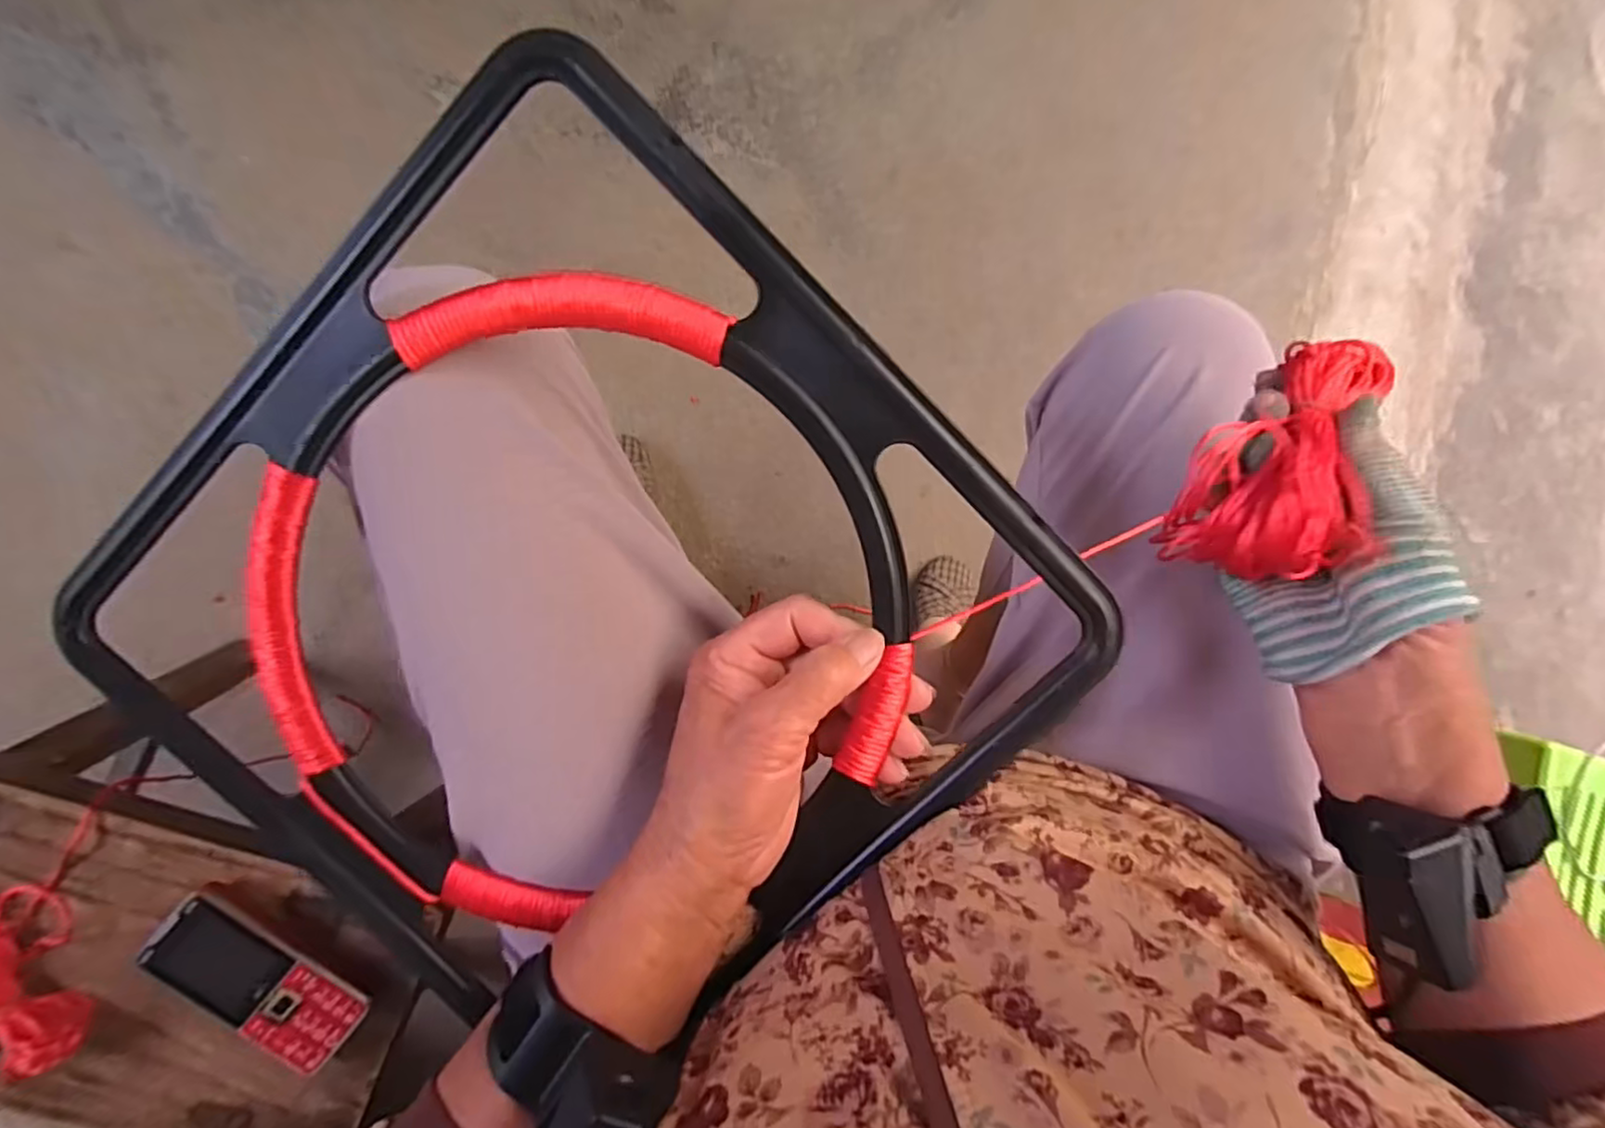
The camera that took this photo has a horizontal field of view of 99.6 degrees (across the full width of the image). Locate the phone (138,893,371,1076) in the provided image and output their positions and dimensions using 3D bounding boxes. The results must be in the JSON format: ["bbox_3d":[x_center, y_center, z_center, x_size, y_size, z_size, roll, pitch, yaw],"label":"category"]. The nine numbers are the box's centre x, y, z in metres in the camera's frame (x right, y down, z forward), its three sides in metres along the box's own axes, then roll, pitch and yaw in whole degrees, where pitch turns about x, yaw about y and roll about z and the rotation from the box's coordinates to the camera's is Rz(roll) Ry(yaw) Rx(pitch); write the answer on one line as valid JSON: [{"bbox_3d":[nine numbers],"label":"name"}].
[{"bbox_3d":[-0.344,0.264,0.423,0.130,0.009,0.053,39,82,-6],"label":"phone"}]

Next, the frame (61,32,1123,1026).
[{"bbox_3d":[-0.095,0.028,0.280,0.336,0.017,0.329,-42,95,7],"label":"frame"}]

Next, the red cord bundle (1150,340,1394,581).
[{"bbox_3d":[0.226,-0.050,0.307,0.073,0.062,0.125,38,79,-6],"label":"red cord bundle"}]

